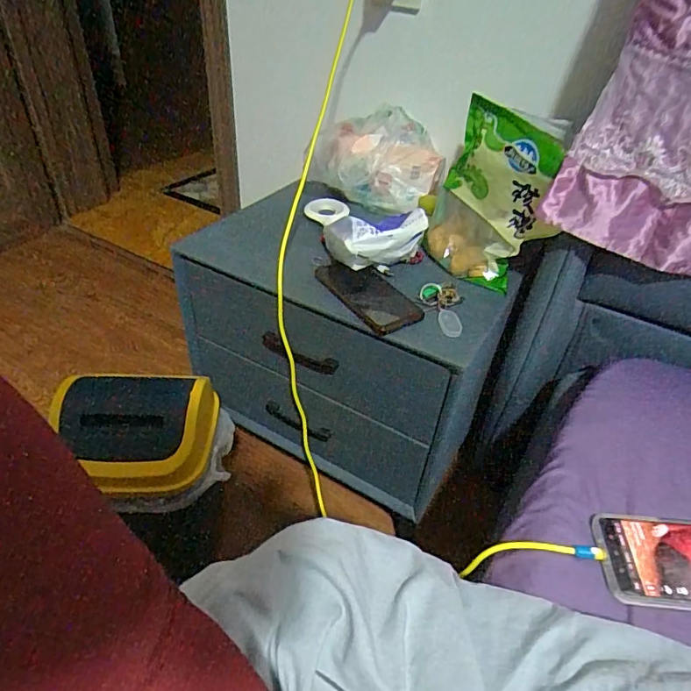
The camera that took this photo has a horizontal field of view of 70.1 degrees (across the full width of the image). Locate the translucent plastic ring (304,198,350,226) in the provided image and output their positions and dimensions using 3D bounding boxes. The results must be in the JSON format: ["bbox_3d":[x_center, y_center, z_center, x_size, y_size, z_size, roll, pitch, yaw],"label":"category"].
[{"bbox_3d":[-0.031,-0.238,0.863,0.068,0.016,0.076,33,47,30],"label":"translucent plastic ring"}]

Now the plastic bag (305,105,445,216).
[{"bbox_3d":[0.052,-0.336,0.900,0.248,0.130,0.139,12,40,10],"label":"plastic bag"}]

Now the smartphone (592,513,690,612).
[{"bbox_3d":[0.318,0.195,0.439,0.171,0.007,0.082,3,39,7],"label":"smartphone"}]

